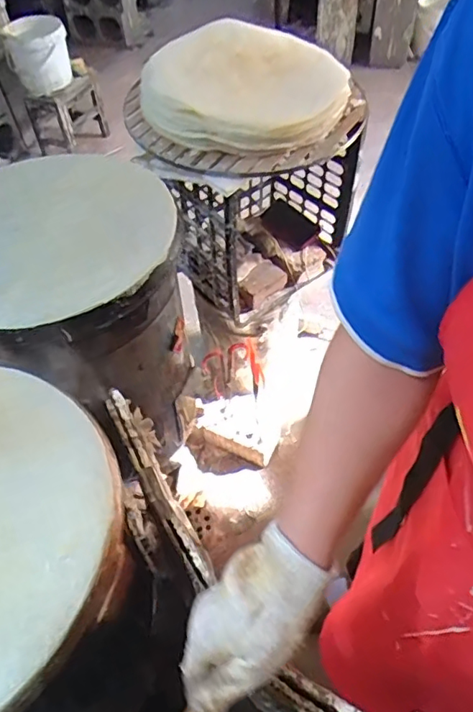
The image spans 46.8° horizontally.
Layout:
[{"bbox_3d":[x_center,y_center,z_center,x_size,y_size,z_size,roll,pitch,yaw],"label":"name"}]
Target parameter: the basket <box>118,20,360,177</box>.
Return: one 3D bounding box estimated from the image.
[{"bbox_3d":[0.014,-0.501,1.054,0.407,0.116,0.385,-2,51,2],"label":"basket"}]

